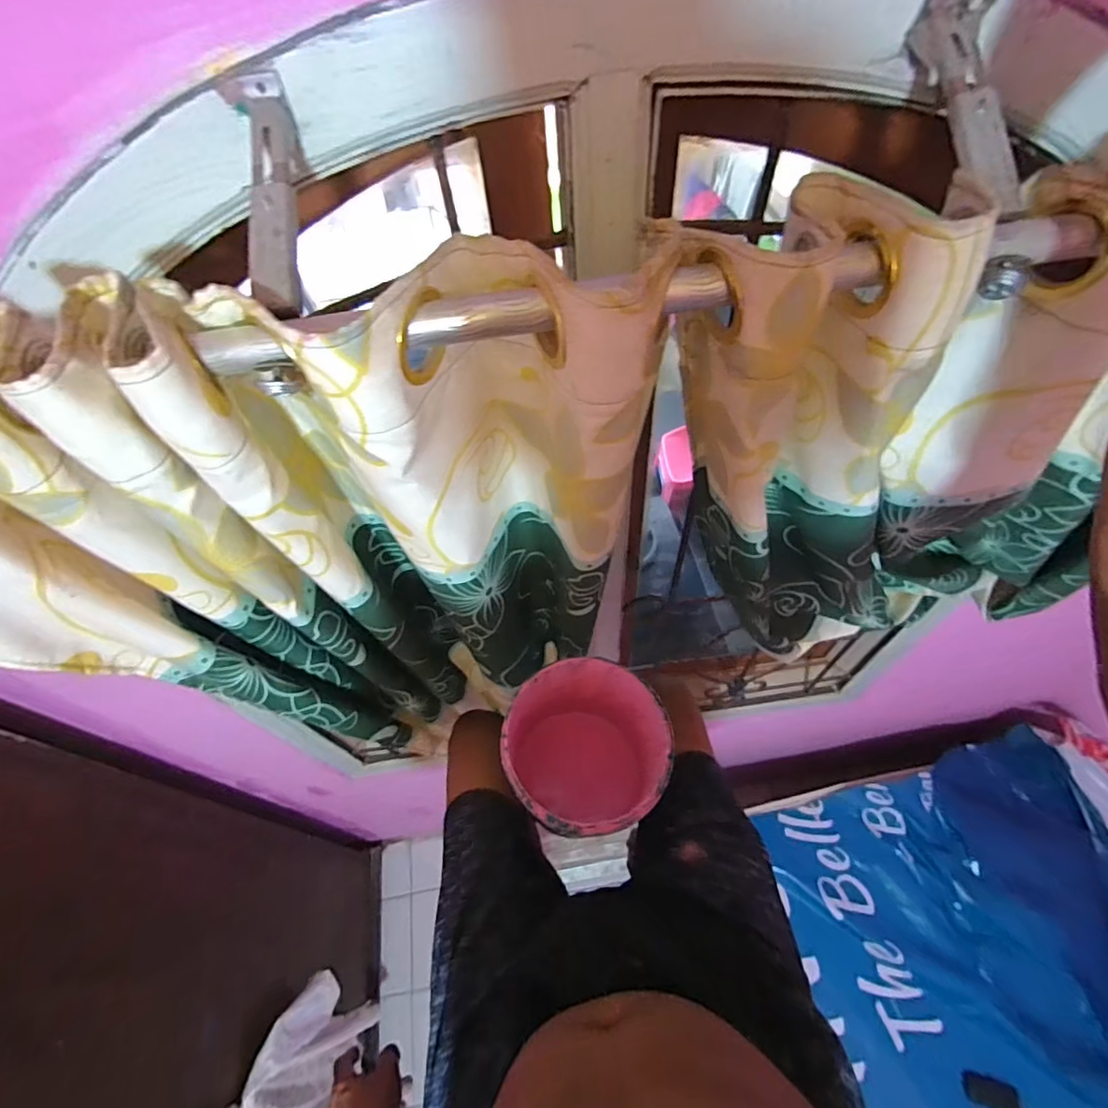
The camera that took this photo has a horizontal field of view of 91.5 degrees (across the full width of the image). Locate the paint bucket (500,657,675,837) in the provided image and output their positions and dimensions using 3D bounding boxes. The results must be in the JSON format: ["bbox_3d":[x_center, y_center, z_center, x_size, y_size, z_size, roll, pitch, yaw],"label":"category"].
[{"bbox_3d":[0.037,0.222,0.588,0.161,0.161,0.164,-2,56,4],"label":"paint bucket"}]

